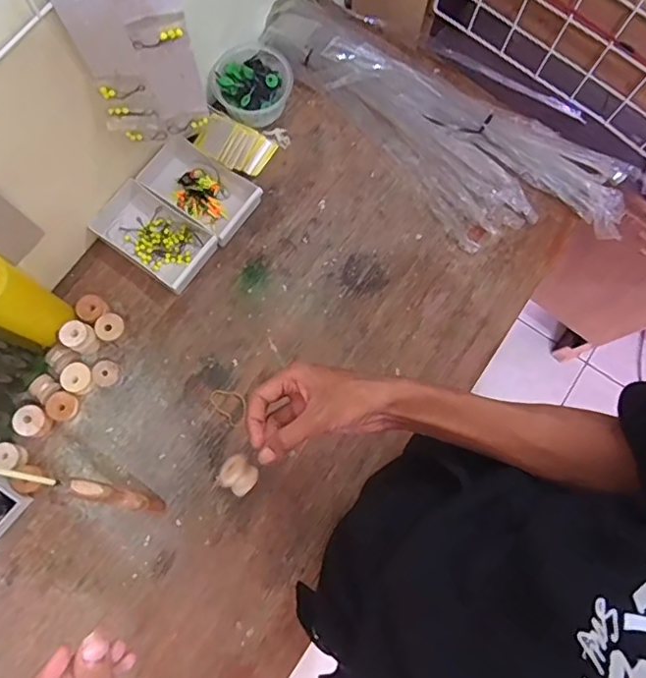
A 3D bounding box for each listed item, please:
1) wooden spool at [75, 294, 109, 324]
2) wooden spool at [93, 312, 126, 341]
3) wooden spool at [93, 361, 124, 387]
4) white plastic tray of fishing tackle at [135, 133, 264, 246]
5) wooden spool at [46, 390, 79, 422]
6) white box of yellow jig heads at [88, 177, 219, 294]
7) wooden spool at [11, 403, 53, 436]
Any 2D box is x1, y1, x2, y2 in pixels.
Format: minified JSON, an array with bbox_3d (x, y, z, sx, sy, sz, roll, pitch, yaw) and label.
[{"bbox_3d":[-0.285,-0.037,0.677,0.038,0.027,0.032,39,79,7],"label":"wooden spool"},{"bbox_3d":[-0.258,-0.014,0.670,0.037,0.027,0.033,40,79,7],"label":"wooden spool"},{"bbox_3d":[-0.258,0.042,0.659,0.032,0.020,0.030,0,77,-2],"label":"wooden spool"},{"bbox_3d":[-0.163,-0.196,0.707,0.158,0.035,0.083,33,78,6],"label":"white plastic tray of fishing tackle"},{"bbox_3d":[-0.308,0.080,0.650,0.031,0.017,0.034,0,77,-2],"label":"wooden spool"},{"bbox_3d":[-0.216,-0.134,0.696,0.151,0.034,0.085,36,78,7],"label":"white box of yellow jig heads"},{"bbox_3d":[-0.337,0.096,0.640,0.036,0.026,0.033,0,77,-2],"label":"wooden spool"}]

